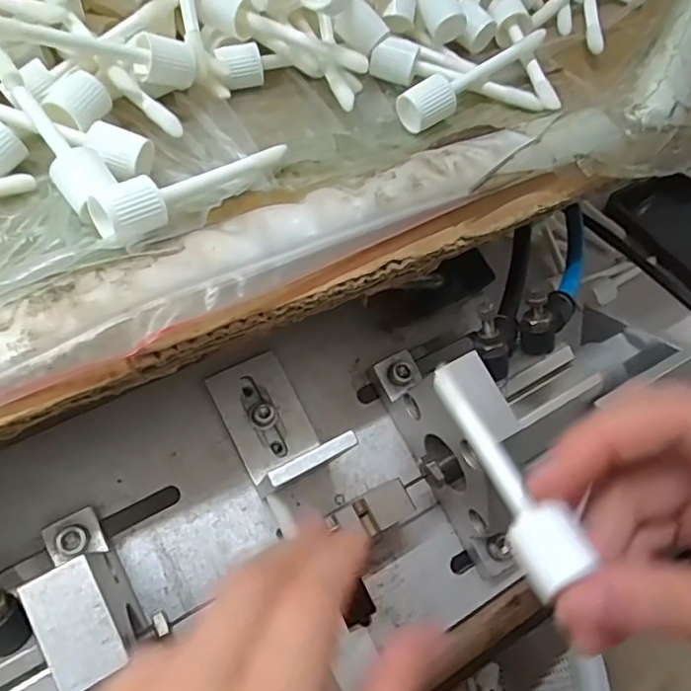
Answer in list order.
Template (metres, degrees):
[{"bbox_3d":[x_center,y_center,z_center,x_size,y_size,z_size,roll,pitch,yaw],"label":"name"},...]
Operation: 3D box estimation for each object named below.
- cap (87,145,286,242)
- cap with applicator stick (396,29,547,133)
[{"bbox_3d":[-0.058,-0.059,0.218,0.019,0.018,0.082,37,45,15],"label":"cap"},{"bbox_3d":[0.058,-0.123,0.271,0.081,0.018,0.019,-34,64,-24],"label":"cap with applicator stick"}]

